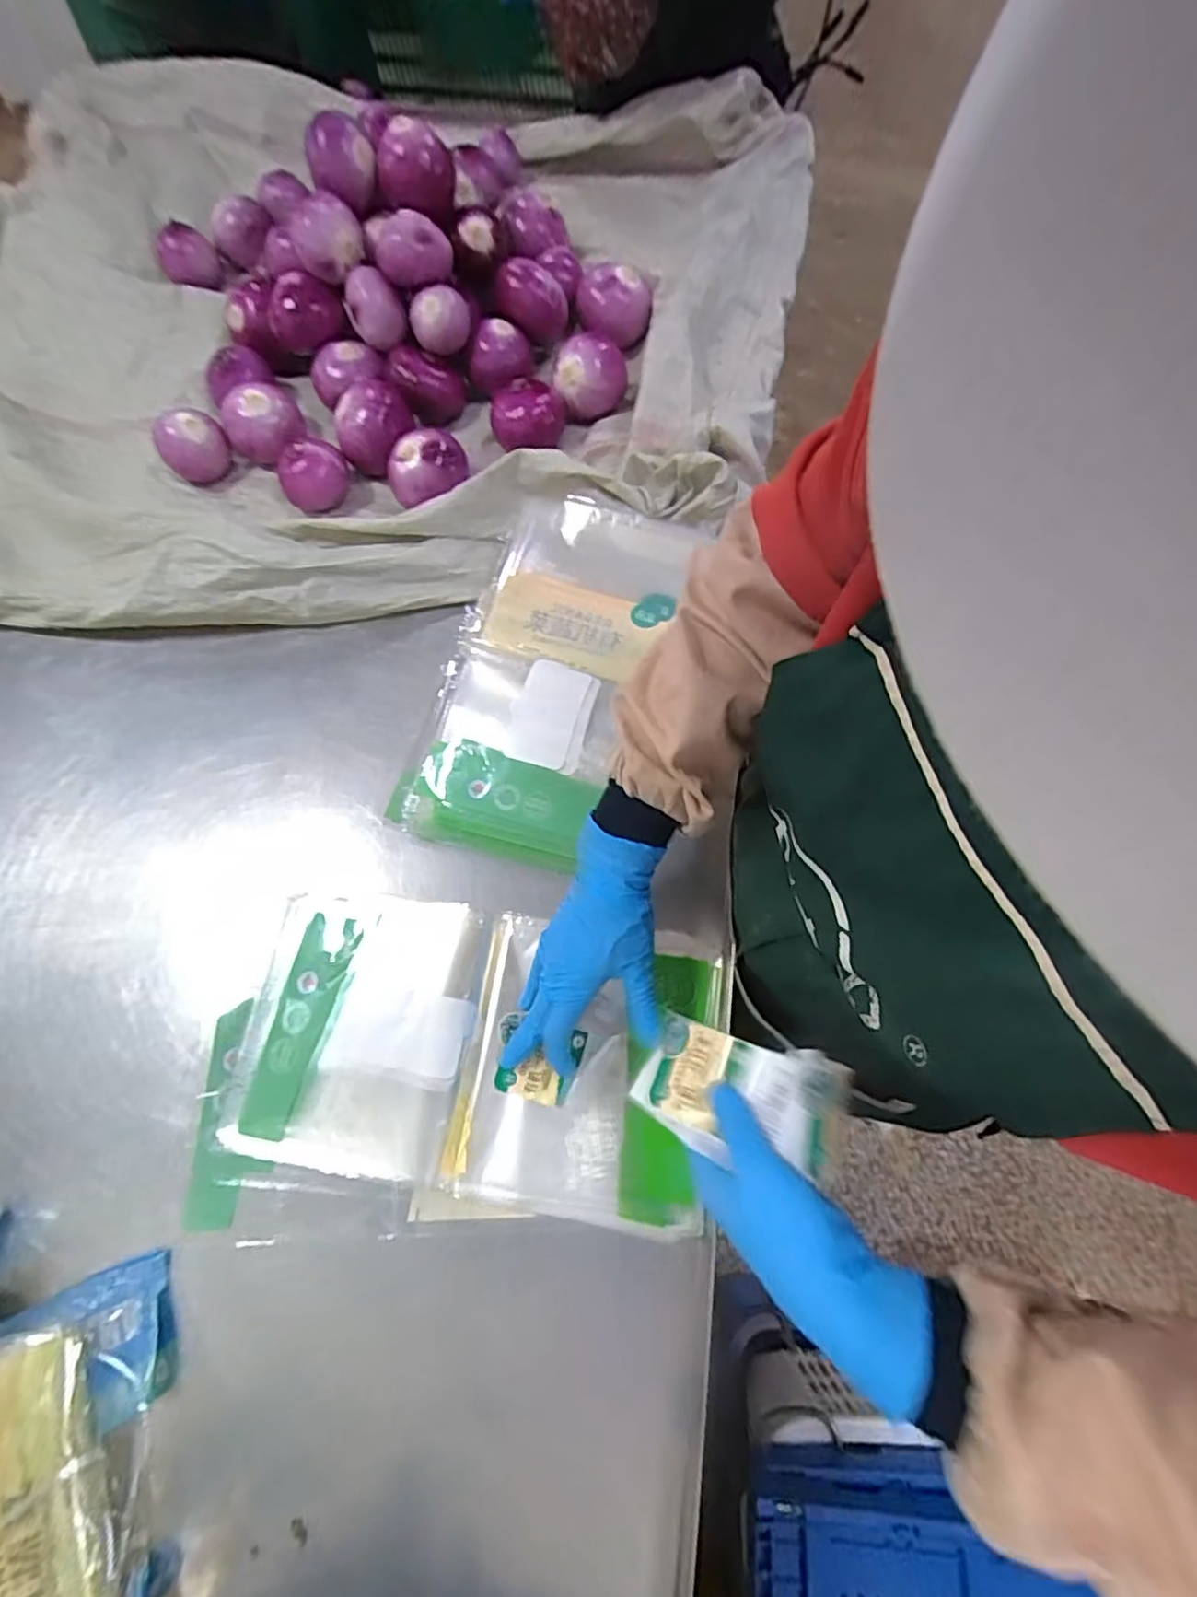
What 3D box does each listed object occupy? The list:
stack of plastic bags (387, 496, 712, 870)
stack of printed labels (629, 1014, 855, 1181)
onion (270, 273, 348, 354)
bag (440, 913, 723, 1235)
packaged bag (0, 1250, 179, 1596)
[{"bbox_3d":[-0.055,-0.127,0.616,0.189,0.056,0.370,19,70,8],"label":"stack of plastic bags"},{"bbox_3d":[0.085,0.187,0.400,0.142,0.019,0.070,-2,60,42],"label":"stack of printed labels"},{"bbox_3d":[-0.330,-0.548,0.701,0.081,0.059,0.056,-23,70,-8],"label":"onion"},{"bbox_3d":[-0.008,0.210,0.499,0.193,0.015,0.208,8,69,4],"label":"bag"},{"bbox_3d":[-0.352,0.458,0.408,0.118,0.048,0.242,-14,69,-5],"label":"packaged bag"}]

